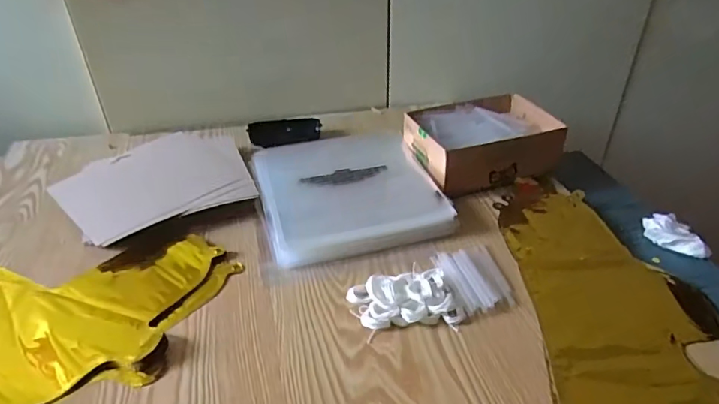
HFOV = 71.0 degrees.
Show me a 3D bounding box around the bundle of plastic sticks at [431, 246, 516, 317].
[{"bbox_3d":[0.120,0.077,0.527,0.066,0.014,0.089,-7,36,-9],"label":"bundle of plastic sticks"}]

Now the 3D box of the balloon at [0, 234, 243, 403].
[{"bbox_3d":[-0.359,0.104,0.498,0.420,0.018,0.218,0,35,1],"label":"balloon"}]

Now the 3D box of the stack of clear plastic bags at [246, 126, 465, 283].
[{"bbox_3d":[-0.026,-0.025,0.667,0.219,0.027,0.265,-9,36,-12],"label":"stack of clear plastic bags"}]

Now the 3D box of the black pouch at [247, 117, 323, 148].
[{"bbox_3d":[-0.113,-0.107,0.763,0.107,0.028,0.031,-3,35,-4],"label":"black pouch"}]

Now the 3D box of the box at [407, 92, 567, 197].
[{"bbox_3d":[0.169,-0.081,0.694,0.194,0.069,0.139,-13,37,-16],"label":"box"}]

